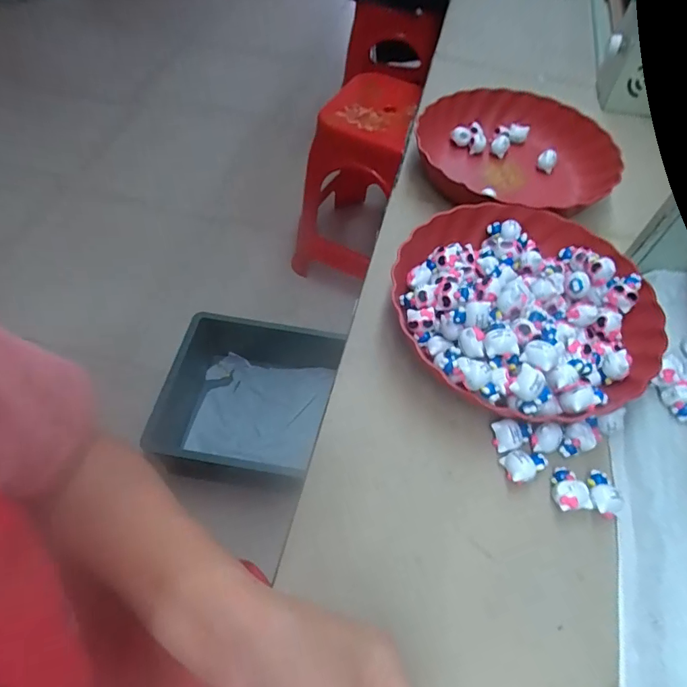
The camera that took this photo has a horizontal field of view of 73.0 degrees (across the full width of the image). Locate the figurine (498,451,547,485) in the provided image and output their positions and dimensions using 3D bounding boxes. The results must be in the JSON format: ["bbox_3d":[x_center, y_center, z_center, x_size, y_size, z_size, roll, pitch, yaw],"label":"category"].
[{"bbox_3d":[0.145,0.099,0.378,0.037,0.021,0.026,-25,60,-14],"label":"figurine"}]

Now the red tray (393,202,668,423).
[{"bbox_3d":[0.168,-0.043,0.433,0.233,0.057,0.234,-23,59,-13],"label":"red tray"}]

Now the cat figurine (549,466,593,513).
[{"bbox_3d":[0.178,0.115,0.368,0.027,0.019,0.033,-5,57,-2],"label":"cat figurine"}]

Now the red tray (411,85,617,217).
[{"bbox_3d":[0.217,-0.233,0.593,0.238,0.073,0.246,1,57,2],"label":"red tray"}]

